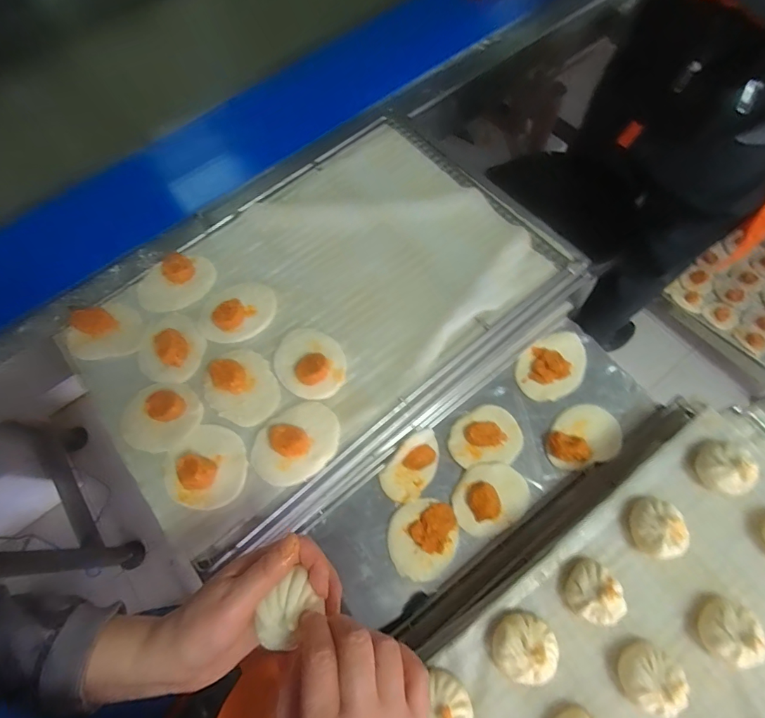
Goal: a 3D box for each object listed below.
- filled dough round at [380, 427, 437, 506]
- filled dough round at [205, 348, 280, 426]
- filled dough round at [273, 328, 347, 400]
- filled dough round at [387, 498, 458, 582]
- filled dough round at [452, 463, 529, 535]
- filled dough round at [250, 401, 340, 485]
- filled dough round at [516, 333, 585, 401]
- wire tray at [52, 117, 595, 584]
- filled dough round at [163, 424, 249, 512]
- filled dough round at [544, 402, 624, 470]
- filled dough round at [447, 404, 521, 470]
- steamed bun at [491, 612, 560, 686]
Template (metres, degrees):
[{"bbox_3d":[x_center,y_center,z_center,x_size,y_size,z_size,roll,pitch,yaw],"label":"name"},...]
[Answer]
[{"bbox_3d":[0.041,0.144,0.566,0.057,0.039,0.099,37,76,16],"label":"filled dough round"},{"bbox_3d":[-0.176,0.034,0.526,0.098,0.029,0.082,41,77,16],"label":"filled dough round"},{"bbox_3d":[-0.093,0.000,0.529,0.082,0.035,0.101,-40,72,-11],"label":"filled dough round"},{"bbox_3d":[0.052,0.230,0.542,0.085,0.026,0.097,24,73,12],"label":"filled dough round"},{"bbox_3d":[0.141,0.181,0.556,0.100,0.025,0.082,-26,70,-6],"label":"filled dough round"},{"bbox_3d":[-0.103,0.098,0.498,0.106,0.028,0.080,-38,72,-10],"label":"filled dough round"},{"bbox_3d":[0.252,0.010,0.617,0.115,0.023,0.081,-32,71,-8],"label":"filled dough round"},{"bbox_3d":[-0.088,-0.080,0.585,0.620,0.060,0.402,-36,74,-10],"label":"wire tray"},{"bbox_3d":[-0.208,0.123,0.484,0.093,0.037,0.094,-1,69,3],"label":"filled dough round"},{"bbox_3d":[0.273,0.104,0.576,0.101,0.028,0.076,-22,70,-5],"label":"filled dough round"},{"bbox_3d":[0.142,0.109,0.586,0.099,0.017,0.081,-27,70,-7],"label":"filled dough round"},{"bbox_3d":[0.139,0.282,0.415,0.057,0.034,0.055,-1,69,3],"label":"steamed bun"}]

